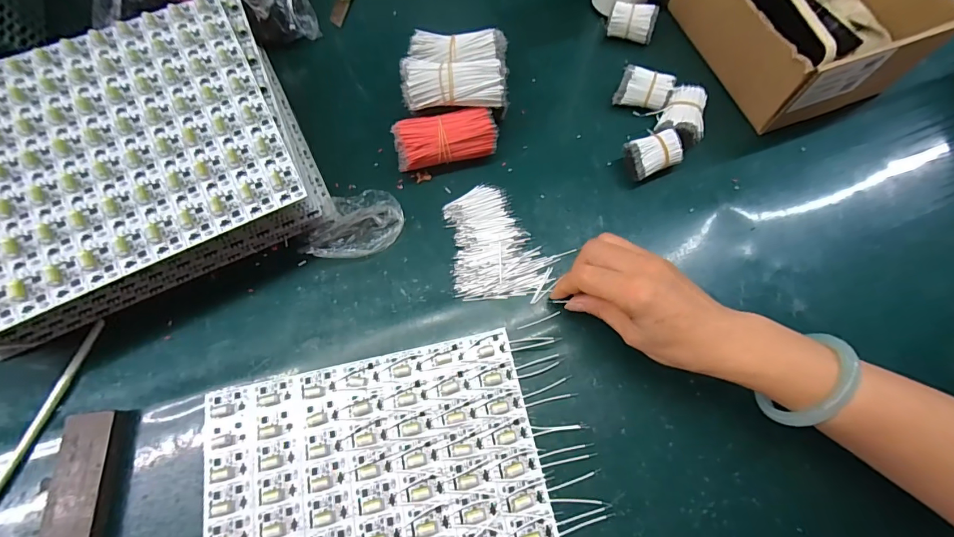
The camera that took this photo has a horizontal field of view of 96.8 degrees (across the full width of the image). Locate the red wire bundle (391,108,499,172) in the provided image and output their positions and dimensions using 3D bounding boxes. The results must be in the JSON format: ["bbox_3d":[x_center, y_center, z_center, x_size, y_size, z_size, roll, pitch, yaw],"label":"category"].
[{"bbox_3d":[-0.029,-0.119,0.400,0.093,0.039,0.039,-14,70,-4],"label":"red wire bundle"}]

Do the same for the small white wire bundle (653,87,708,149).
[{"bbox_3d":[0.204,-0.149,0.417,0.044,0.024,0.055,24,72,9],"label":"small white wire bundle"}]

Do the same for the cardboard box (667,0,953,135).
[{"bbox_3d":[0.317,-0.268,0.428,0.167,0.092,0.218,-21,71,-7],"label":"cardboard box"}]

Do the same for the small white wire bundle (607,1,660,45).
[{"bbox_3d":[0.170,-0.269,0.461,0.048,0.028,0.028,13,70,5],"label":"small white wire bundle"}]

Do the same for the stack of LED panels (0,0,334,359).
[{"bbox_3d":[-0.304,-0.079,0.361,0.301,0.091,0.235,-27,72,-9],"label":"stack of LED panels"}]

